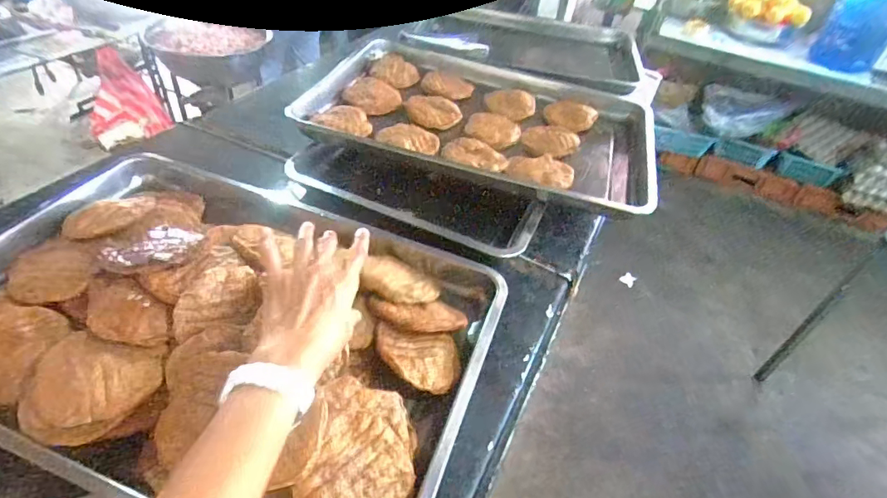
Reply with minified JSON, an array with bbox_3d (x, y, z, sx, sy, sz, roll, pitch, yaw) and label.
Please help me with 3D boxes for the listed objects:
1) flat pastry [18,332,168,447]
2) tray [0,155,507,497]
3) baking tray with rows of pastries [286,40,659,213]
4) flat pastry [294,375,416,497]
[{"bbox_3d":[-0.330,0.128,0.447,0.107,0.023,0.101,6,43,-1],"label":"flat pastry"},{"bbox_3d":[-0.251,0.066,0.547,0.594,0.090,0.402,18,44,12],"label":"tray"},{"bbox_3d":[0.074,-0.249,0.892,0.600,0.060,0.444,17,44,8],"label":"baking tray with rows of pastries"},{"bbox_3d":[-0.072,0.185,0.431,0.097,0.022,0.131,17,51,-16],"label":"flat pastry"}]

